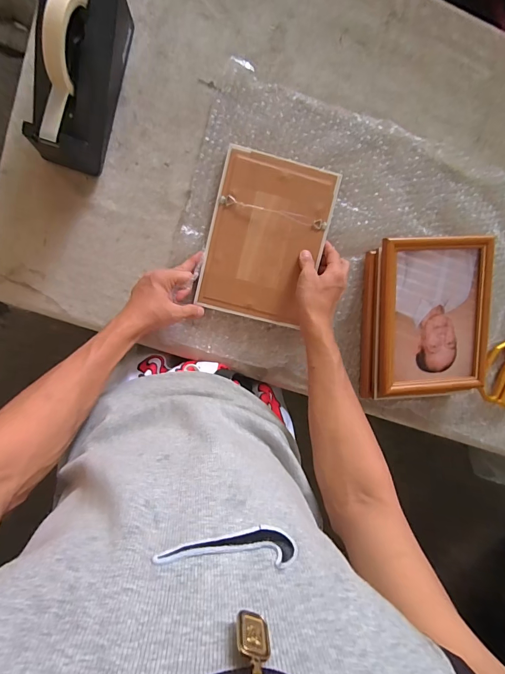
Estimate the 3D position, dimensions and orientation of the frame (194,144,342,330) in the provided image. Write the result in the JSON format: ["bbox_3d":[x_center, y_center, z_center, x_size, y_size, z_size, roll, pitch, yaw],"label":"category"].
[{"bbox_3d":[0.020,-0.141,0.530,0.161,0.010,0.228,14,96,-7],"label":"frame"}]

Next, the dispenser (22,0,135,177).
[{"bbox_3d":[-0.209,-0.313,0.429,0.072,0.129,0.205,15,98,-7],"label":"dispenser"}]

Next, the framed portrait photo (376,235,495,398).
[{"bbox_3d":[0.271,-0.027,0.540,0.161,0.017,0.231,-3,101,-5],"label":"framed portrait photo"}]

